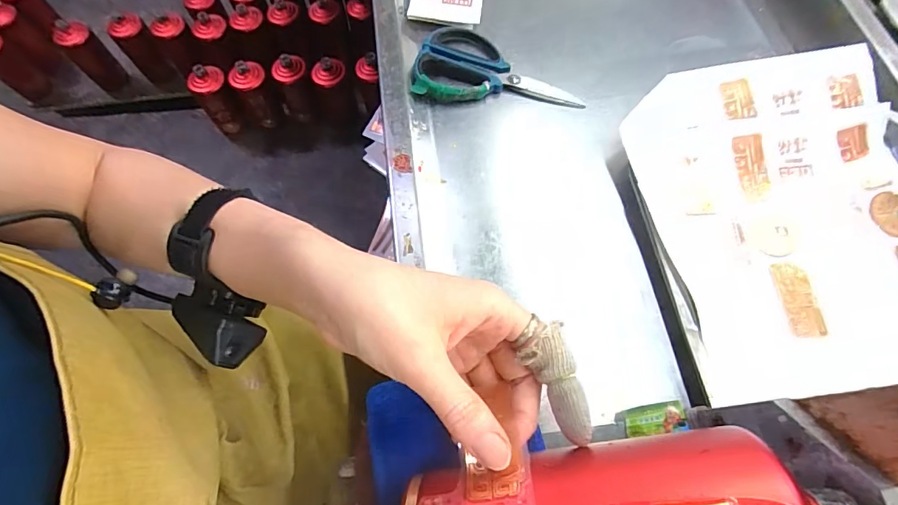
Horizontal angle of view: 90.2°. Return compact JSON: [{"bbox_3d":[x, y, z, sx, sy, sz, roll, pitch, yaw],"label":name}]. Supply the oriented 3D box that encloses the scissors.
[{"bbox_3d":[0.049,-0.177,0.433,0.158,0.007,0.088,12,67,5],"label":"scissors"}]

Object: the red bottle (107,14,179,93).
[{"bbox_3d":[-0.765,-0.499,1.125,0.081,0.187,0.074,-33,50,-13],"label":"red bottle"}]

